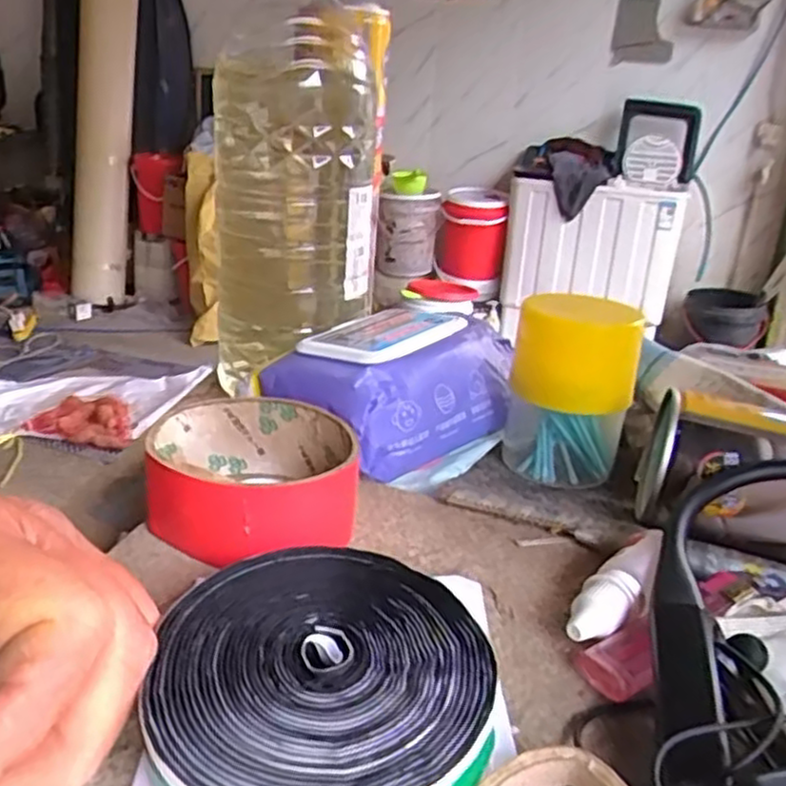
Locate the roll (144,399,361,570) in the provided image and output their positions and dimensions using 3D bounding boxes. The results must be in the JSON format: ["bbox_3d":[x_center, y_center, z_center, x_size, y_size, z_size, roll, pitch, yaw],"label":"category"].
[{"bbox_3d":[-0.056,0.037,0.299,0.081,0.042,0.085,-2,22,1],"label":"roll"}]

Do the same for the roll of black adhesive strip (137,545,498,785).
[{"bbox_3d":[-0.019,0.083,0.207,0.089,0.026,0.096,4,22,-2],"label":"roll of black adhesive strip"}]

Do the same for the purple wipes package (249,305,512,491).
[{"bbox_3d":[0.003,-0.004,0.401,0.106,0.058,0.142,22,28,38],"label":"purple wipes package"}]

